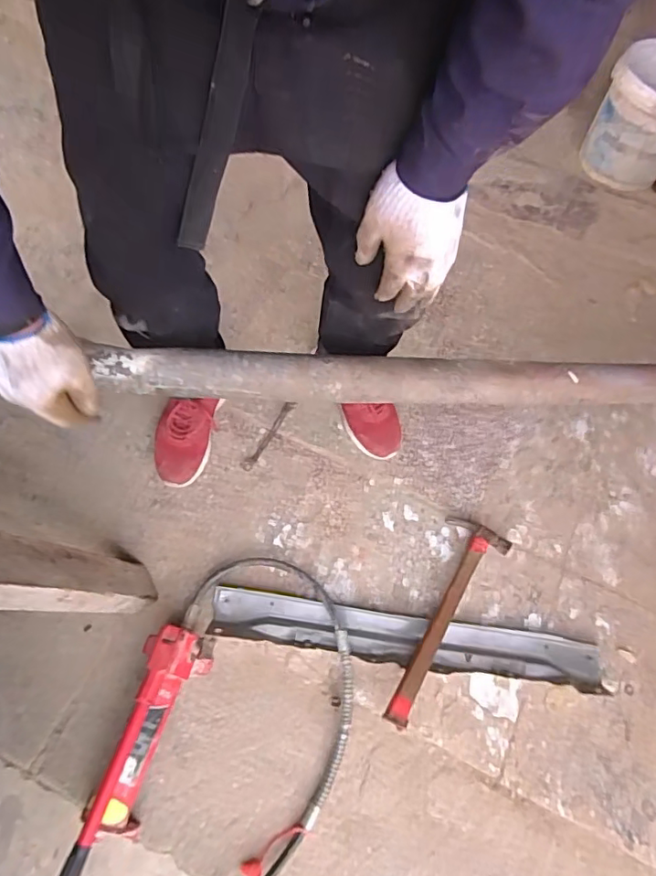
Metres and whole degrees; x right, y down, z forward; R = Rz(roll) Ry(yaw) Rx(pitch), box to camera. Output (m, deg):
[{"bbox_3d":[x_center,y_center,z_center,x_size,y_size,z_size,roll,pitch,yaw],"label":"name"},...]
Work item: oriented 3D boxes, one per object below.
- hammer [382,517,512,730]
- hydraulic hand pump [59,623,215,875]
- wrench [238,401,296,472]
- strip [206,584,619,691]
[{"bbox_3d":[0.192,0.309,0.956,0.112,0.064,0.384,33,67,11],"label":"hammer"},{"bbox_3d":[-0.288,0.475,0.812,0.114,0.152,0.379,14,65,2],"label":"hydraulic hand pump"},{"bbox_3d":[-0.121,-0.006,1.100,0.026,0.006,0.176,30,68,11],"label":"wrench"},{"bbox_3d":[0.136,0.353,0.950,0.680,0.032,0.083,8,65,0],"label":"strip"}]

